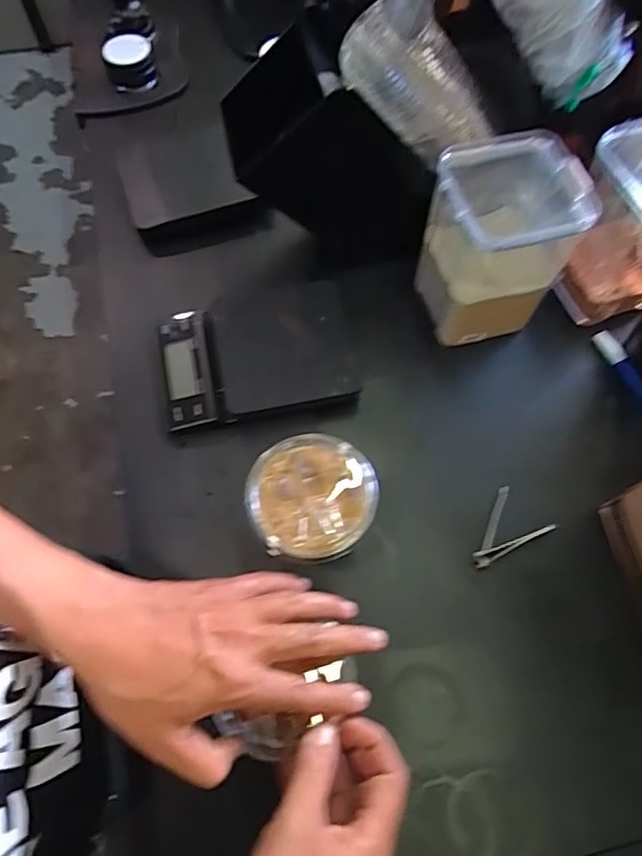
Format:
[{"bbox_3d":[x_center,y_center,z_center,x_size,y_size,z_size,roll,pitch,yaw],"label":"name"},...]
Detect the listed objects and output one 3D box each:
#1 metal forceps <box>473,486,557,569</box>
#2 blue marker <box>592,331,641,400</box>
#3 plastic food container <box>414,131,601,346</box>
[{"bbox_3d":[0.159,0.087,0.517,0.075,0.022,0.052,-25,69,-11],"label":"metal forceps"},{"bbox_3d":[0.319,-0.037,0.577,0.014,0.016,0.142,-25,69,-11],"label":"blue marker"},{"bbox_3d":[0.162,-0.167,0.551,0.120,0.167,0.108,-11,67,-6],"label":"plastic food container"}]

